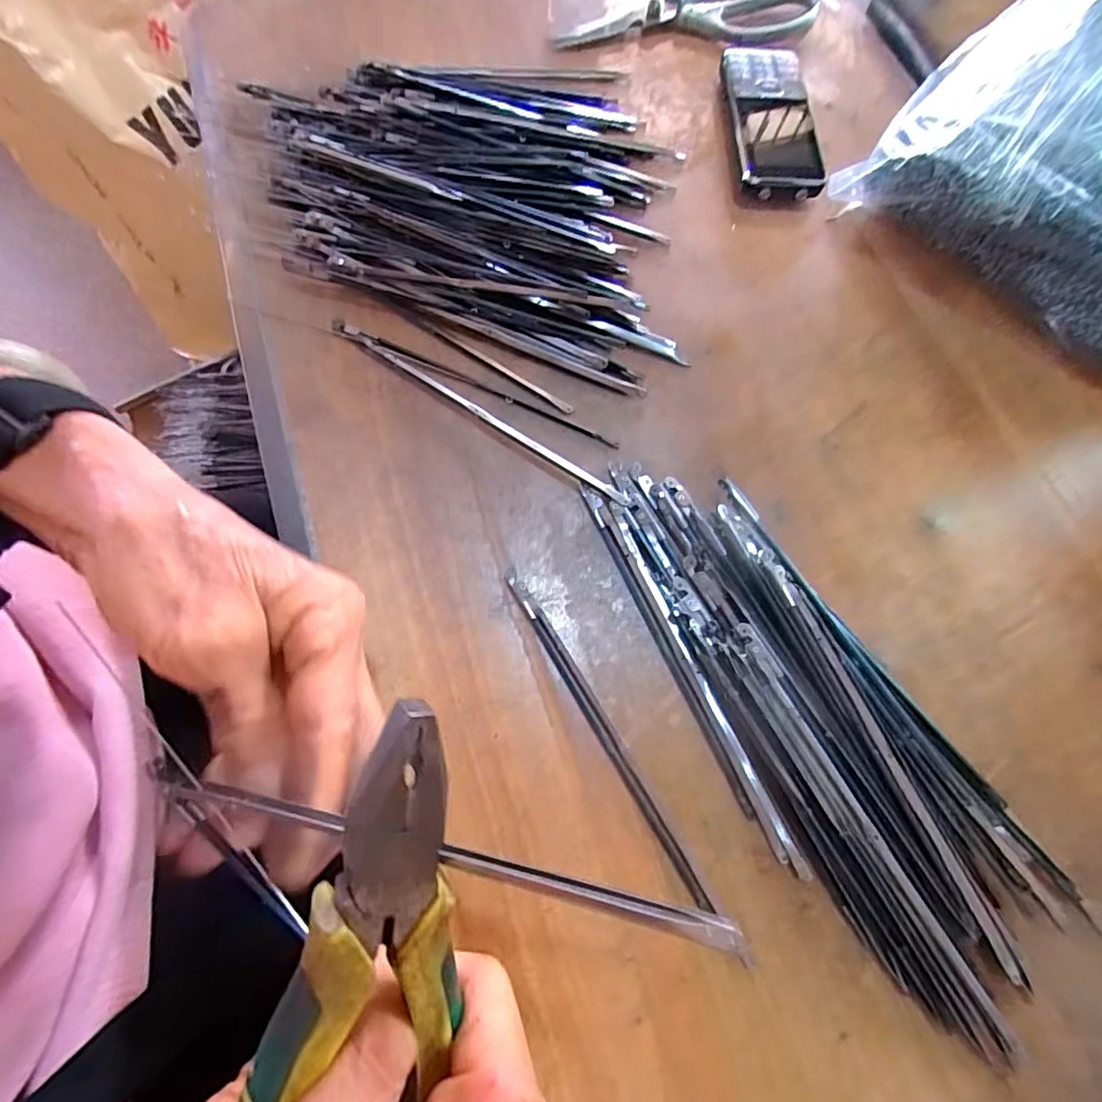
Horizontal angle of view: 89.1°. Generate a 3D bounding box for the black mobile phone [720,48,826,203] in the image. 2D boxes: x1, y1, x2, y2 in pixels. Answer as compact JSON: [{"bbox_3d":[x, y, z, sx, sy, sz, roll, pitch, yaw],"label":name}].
[{"bbox_3d":[0.145,-0.281,0.368,0.055,0.021,0.124,-1,71,-3],"label":"black mobile phone"}]

